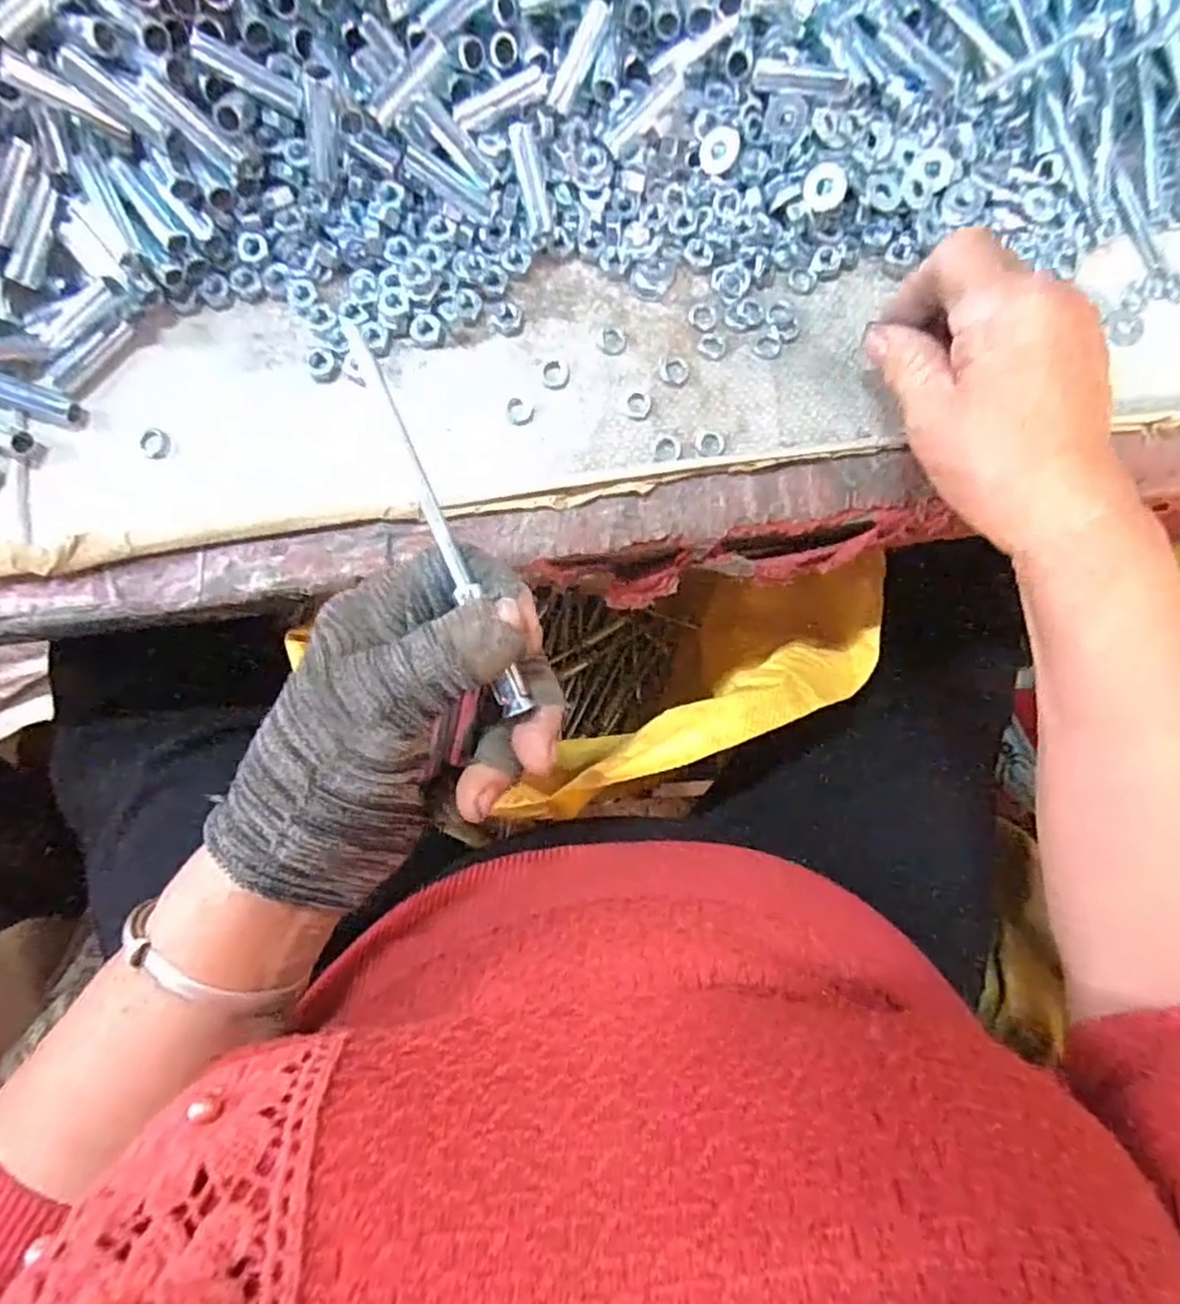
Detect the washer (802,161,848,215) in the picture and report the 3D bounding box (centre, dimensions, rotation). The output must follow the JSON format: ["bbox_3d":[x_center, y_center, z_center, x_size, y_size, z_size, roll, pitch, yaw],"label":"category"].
[{"bbox_3d":[0.107,-0.212,0.315,0.019,0.004,0.020,1,104,5],"label":"washer"}]

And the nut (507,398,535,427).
[{"bbox_3d":[-0.032,-0.111,0.319,0.013,0.004,0.012,0,84,-2],"label":"nut"}]

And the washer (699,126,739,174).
[{"bbox_3d":[0.059,-0.231,0.318,0.017,0.004,0.019,8,107,7],"label":"washer"}]

